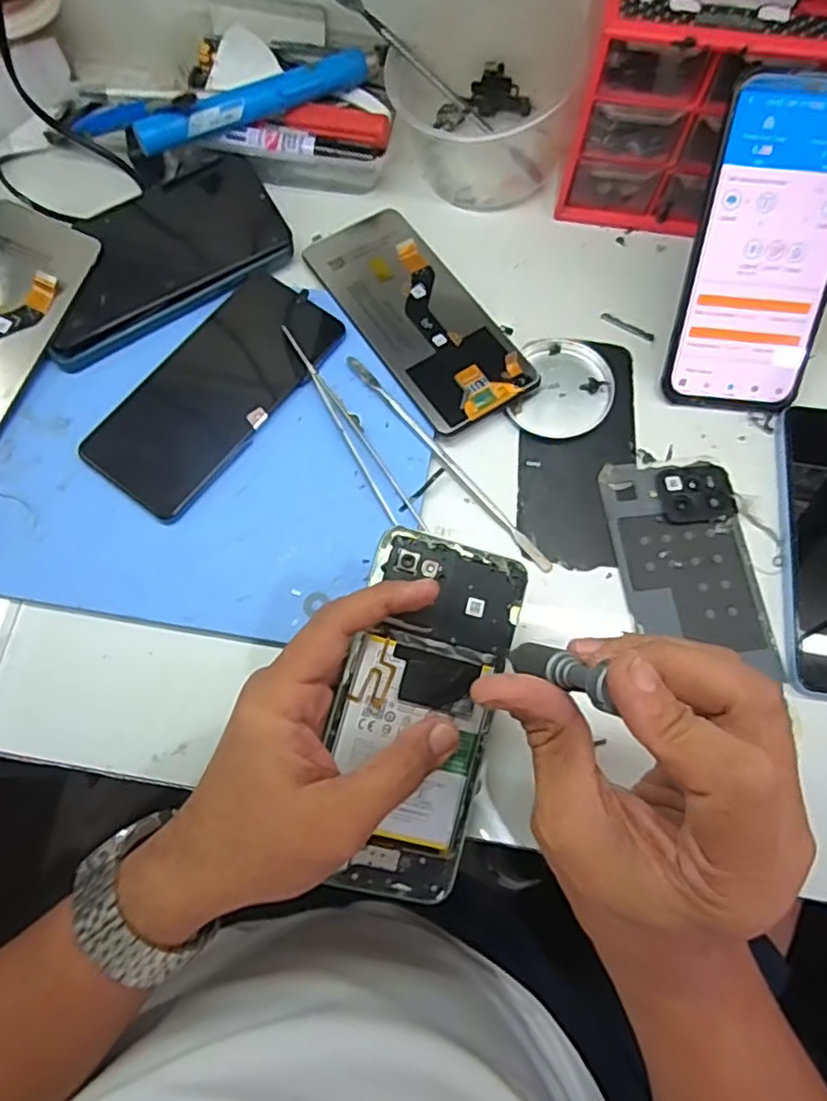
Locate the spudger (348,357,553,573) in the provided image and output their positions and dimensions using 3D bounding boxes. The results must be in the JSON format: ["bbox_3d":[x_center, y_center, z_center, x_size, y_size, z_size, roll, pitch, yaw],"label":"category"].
[{"bbox_3d":[0.019,-0.051,0.370,0.007,0.005,0.167,-40,77,-12],"label":"spudger"}]

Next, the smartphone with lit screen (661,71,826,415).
[{"bbox_3d":[0.196,-0.164,0.359,0.079,0.007,0.168,6,114,1],"label":"smartphone with lit screen"}]

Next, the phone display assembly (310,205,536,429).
[{"bbox_3d":[0.001,-0.147,0.399,0.073,0.007,0.164,-32,71,-11],"label":"phone display assembly"}]

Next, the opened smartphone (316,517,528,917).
[{"bbox_3d":[0.002,0.076,0.301,0.073,0.004,0.161,16,83,-11],"label":"opened smartphone"}]

